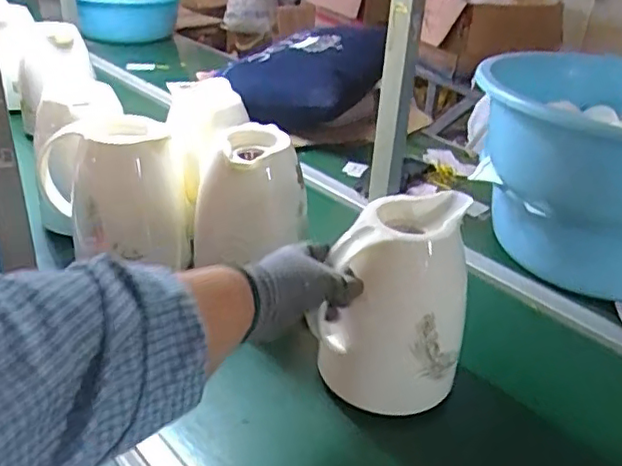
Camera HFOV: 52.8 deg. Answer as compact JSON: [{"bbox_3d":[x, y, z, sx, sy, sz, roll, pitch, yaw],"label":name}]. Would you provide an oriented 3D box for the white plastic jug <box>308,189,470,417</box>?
[{"bbox_3d":[0.079,0.067,0.620,0.142,0.178,0.114,0,32,-7],"label":"white plastic jug"}]

